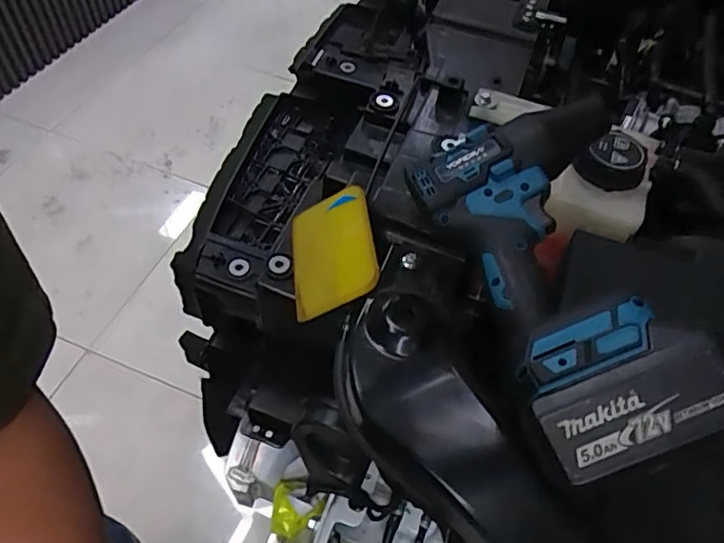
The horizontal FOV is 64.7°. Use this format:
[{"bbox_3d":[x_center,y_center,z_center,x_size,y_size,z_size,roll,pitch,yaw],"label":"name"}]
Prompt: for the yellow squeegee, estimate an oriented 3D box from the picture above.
[{"bbox_3d":[-0.026,-0.019,0.479,0.075,0.006,0.121,-26,44,16],"label":"yellow squeegee"}]

